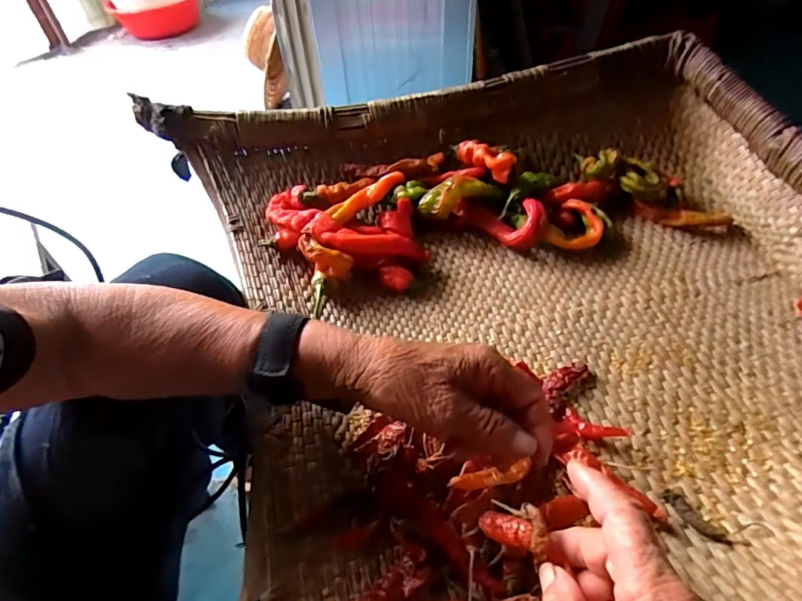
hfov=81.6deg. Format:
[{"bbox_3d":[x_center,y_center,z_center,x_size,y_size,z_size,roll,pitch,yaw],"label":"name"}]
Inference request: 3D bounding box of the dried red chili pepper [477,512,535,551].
[{"bbox_3d":[0.057,0.124,0.253,0.012,0.009,0.037,-43,16,-33],"label":"dried red chili pepper"}]

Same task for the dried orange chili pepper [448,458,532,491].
[{"bbox_3d":[0.063,0.127,0.331,0.060,0.007,0.012,-3,45,-17],"label":"dried orange chili pepper"}]

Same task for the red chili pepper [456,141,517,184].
[{"bbox_3d":[0.096,-0.158,0.531,0.065,0.037,0.023,33,58,28],"label":"red chili pepper"}]

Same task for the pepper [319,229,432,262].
[{"bbox_3d":[-0.024,-0.057,0.471,0.111,0.025,0.018,6,45,-12],"label":"pepper"}]

